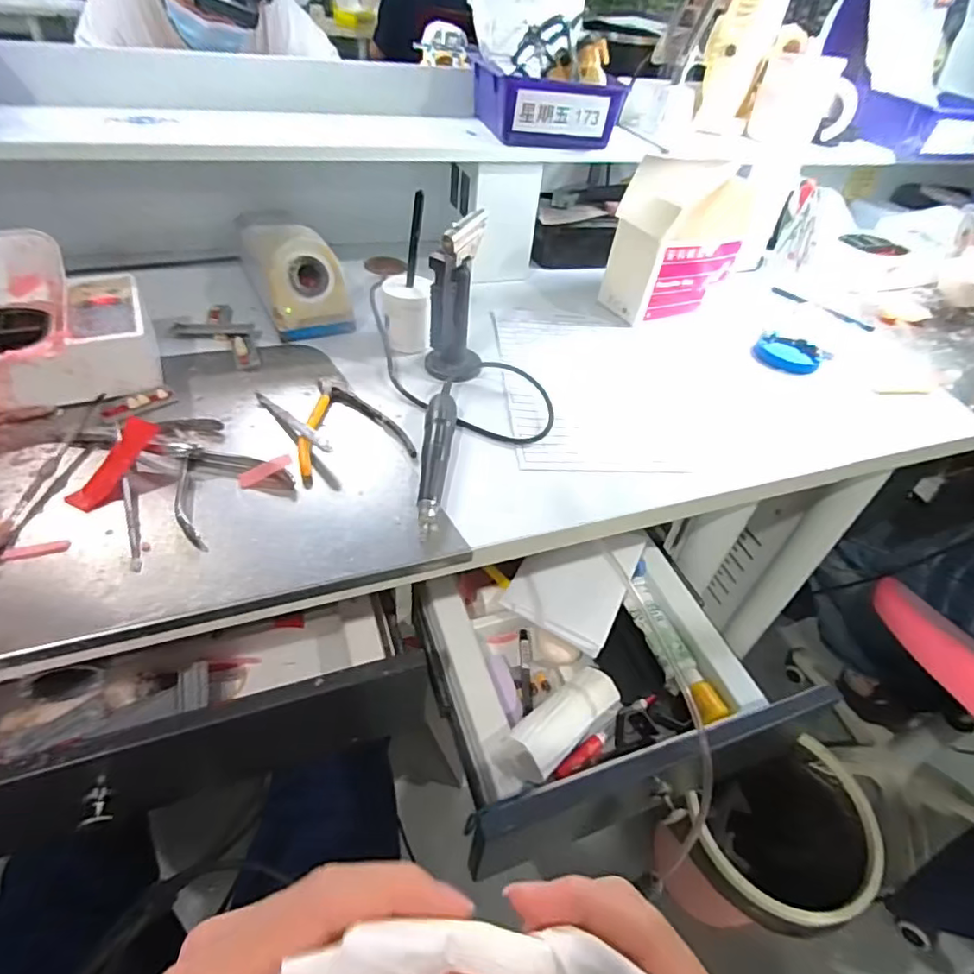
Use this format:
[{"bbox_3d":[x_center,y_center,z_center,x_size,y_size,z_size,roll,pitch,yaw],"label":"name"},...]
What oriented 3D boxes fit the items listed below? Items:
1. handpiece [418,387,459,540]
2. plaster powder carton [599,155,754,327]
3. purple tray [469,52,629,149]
[{"bbox_3d":[-0.042,-0.031,0.484,0.026,0.023,0.184,4,43,-4],"label":"handpiece"},{"bbox_3d":[0.251,-0.315,0.718,0.169,0.163,0.090,-24,52,-29],"label":"plaster powder carton"},{"bbox_3d":[0.063,-0.474,0.690,0.150,0.064,0.157,-8,45,-16],"label":"purple tray"}]

